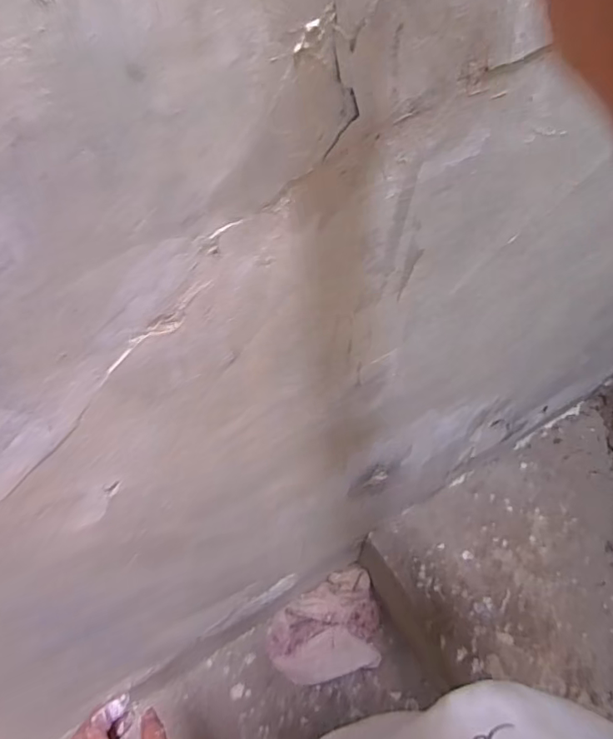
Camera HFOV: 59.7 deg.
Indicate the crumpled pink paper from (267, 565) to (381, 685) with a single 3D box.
[{"bbox_3d":[0.043,0.571,1.179,0.247,0.058,0.192,-12,55,-11],"label":"crumpled pink paper"}]

